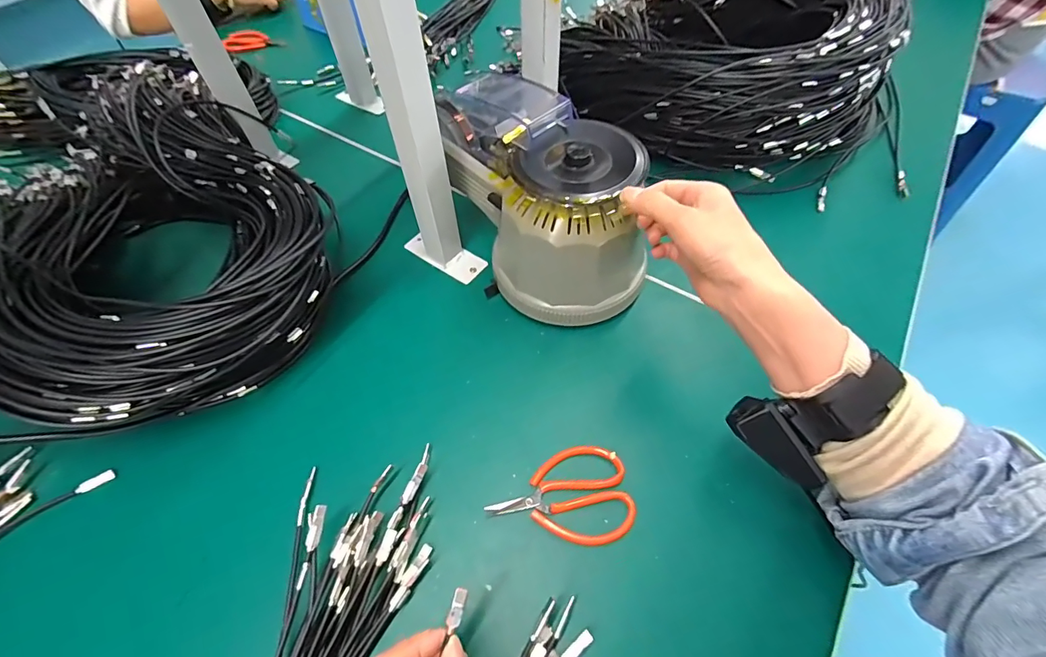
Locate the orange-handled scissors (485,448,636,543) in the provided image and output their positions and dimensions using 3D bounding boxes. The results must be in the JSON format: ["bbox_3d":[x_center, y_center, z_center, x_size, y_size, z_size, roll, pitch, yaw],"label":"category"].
[{"bbox_3d":[0.030,0.138,0.356,0.112,0.007,0.073,-10,57,-2],"label":"orange-handled scissors"}]

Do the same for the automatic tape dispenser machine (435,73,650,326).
[{"bbox_3d":[0.018,-0.137,0.444,0.141,0.146,0.235,-19,58,-8],"label":"automatic tape dispenser machine"}]

